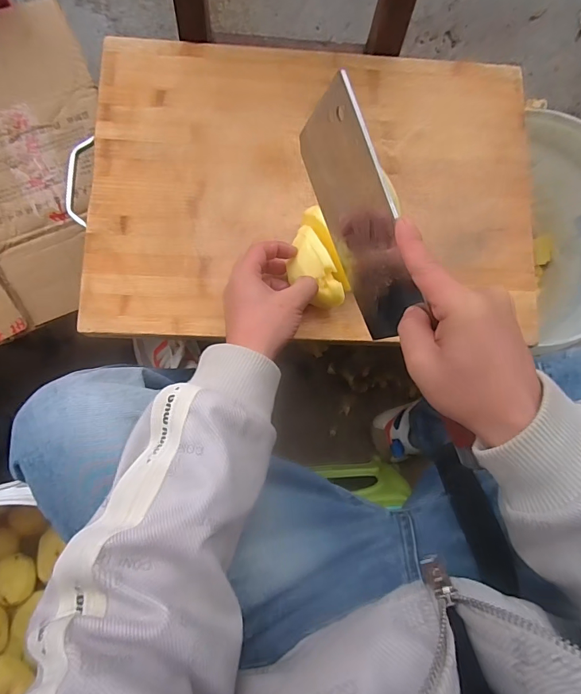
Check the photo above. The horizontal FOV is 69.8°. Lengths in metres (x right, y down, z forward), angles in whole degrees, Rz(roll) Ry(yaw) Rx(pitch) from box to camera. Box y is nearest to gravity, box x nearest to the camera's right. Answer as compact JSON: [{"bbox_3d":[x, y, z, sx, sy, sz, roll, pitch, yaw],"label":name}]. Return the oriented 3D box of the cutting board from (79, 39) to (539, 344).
[{"bbox_3d":[0.031,-0.176,0.461,0.477,0.018,0.332,1,83,-4],"label":"cutting board"}]

